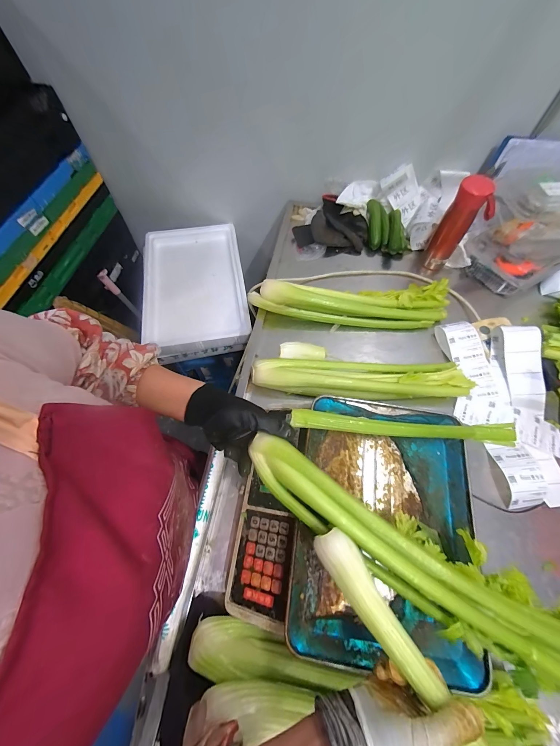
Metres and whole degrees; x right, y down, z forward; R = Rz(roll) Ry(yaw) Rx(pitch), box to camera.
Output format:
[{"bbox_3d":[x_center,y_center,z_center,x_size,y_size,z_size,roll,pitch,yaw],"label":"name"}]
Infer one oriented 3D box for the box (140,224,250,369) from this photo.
[{"bbox_3d":[-0.262,-0.257,0.855,0.300,0.097,0.462,-10,65,-4],"label":"box"}]

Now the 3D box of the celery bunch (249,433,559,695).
[{"bbox_3d":[0.140,0.203,0.330,0.403,0.048,0.088,30,68,12],"label":"celery bunch"}]

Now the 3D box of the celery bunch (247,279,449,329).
[{"bbox_3d":[0.161,-0.159,0.636,0.452,0.066,0.107,-3,64,-1],"label":"celery bunch"}]

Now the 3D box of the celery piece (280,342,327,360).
[{"bbox_3d":[0.050,-0.047,0.610,0.098,0.031,0.030,1,64,1],"label":"celery piece"}]

